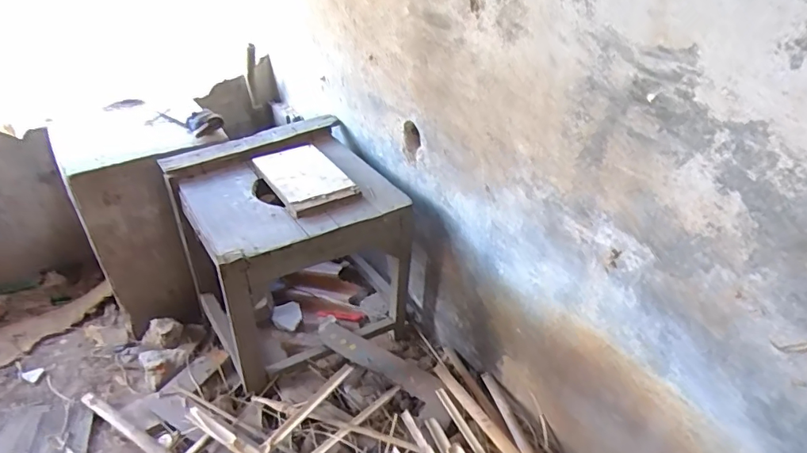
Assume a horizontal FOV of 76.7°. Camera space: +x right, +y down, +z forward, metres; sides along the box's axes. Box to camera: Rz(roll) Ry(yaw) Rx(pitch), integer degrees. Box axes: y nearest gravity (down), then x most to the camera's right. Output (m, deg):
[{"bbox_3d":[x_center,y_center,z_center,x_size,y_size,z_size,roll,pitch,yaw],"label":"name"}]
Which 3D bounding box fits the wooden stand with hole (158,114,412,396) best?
[{"bbox_3d":[-0.260,0.063,1.297,0.465,0.460,0.474,-24,41,-29],"label":"wooden stand with hole"}]

